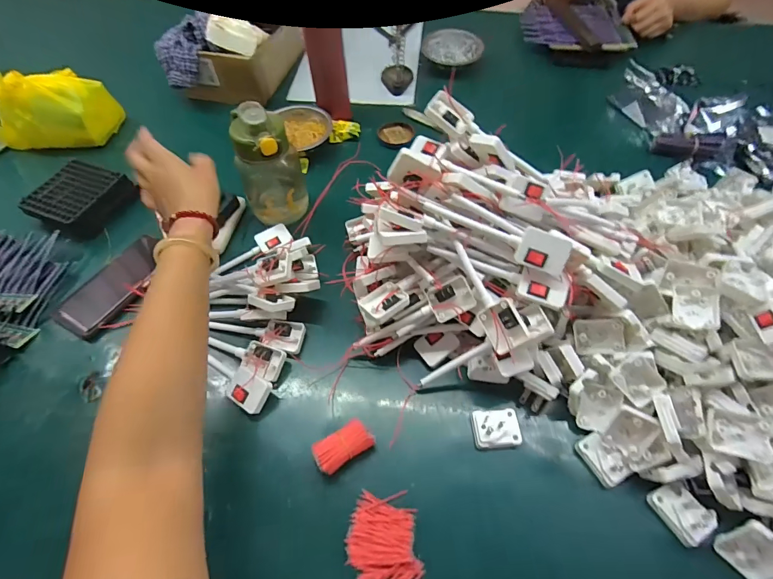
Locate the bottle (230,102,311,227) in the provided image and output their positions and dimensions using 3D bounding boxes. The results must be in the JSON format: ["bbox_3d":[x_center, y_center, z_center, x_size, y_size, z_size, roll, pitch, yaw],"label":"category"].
[{"bbox_3d":[-0.165,-0.164,0.559,0.088,0.176,0.072,-19,55,-10],"label":"bottle"}]

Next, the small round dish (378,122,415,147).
[{"bbox_3d":[0.018,-0.284,0.728,0.065,0.016,0.054,-6,53,-1],"label":"small round dish"}]

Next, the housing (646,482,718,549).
[{"bbox_3d":[0.283,0.212,0.381,0.041,0.010,0.049,-33,51,-6],"label":"housing"}]

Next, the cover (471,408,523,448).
[{"bbox_3d":[0.118,0.151,0.430,0.048,0.018,0.038,-5,53,0],"label":"cover"}]

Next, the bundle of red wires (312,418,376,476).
[{"bbox_3d":[-0.044,0.163,0.415,0.059,0.036,0.031,-30,57,-17],"label":"bundle of red wires"}]

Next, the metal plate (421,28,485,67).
[{"bbox_3d":[0.140,-0.511,0.839,0.126,0.015,0.100,4,75,11],"label":"metal plate"}]

